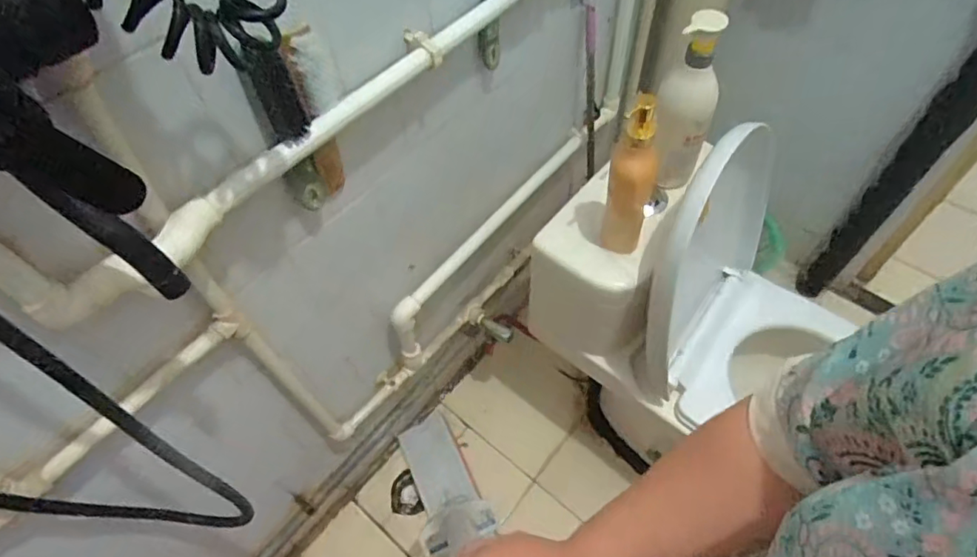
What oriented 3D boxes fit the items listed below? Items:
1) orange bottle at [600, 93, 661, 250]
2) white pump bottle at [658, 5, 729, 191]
[{"bbox_3d":[0.186,-0.126,0.712,0.057,0.241,0.059,15,58,13],"label":"orange bottle"},{"bbox_3d":[0.273,-0.230,0.761,0.078,0.255,0.063,15,58,13],"label":"white pump bottle"}]

